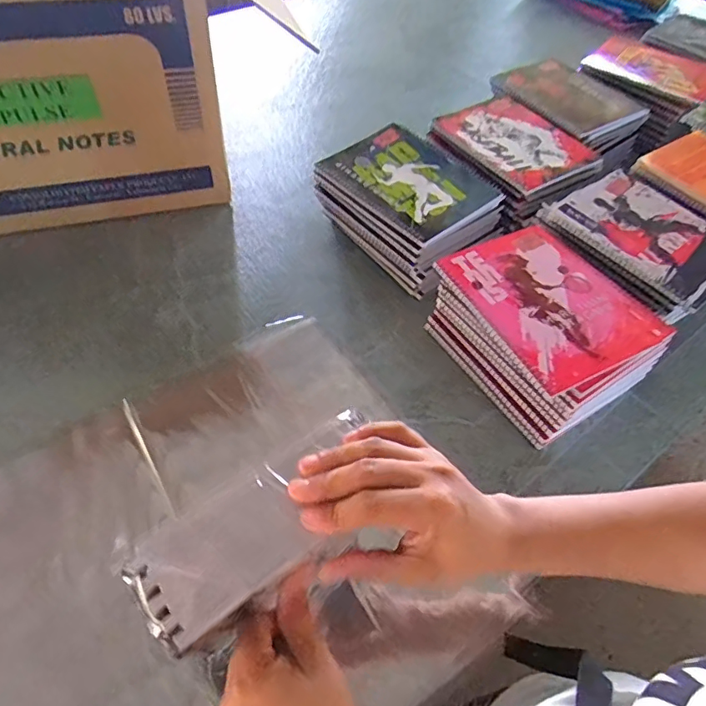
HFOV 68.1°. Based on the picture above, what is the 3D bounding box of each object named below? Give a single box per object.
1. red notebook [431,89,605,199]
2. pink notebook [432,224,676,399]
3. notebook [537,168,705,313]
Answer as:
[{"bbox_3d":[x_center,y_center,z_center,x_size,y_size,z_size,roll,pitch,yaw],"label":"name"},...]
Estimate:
[{"bbox_3d":[0.220,-0.286,0.698,0.145,0.013,0.200,-27,59,-23],"label":"red notebook"},{"bbox_3d":[0.206,-0.059,0.540,0.169,0.016,0.186,-21,57,-20],"label":"pink notebook"},{"bbox_3d":[0.342,-0.143,0.600,0.159,0.015,0.191,-32,61,-25],"label":"notebook"}]

